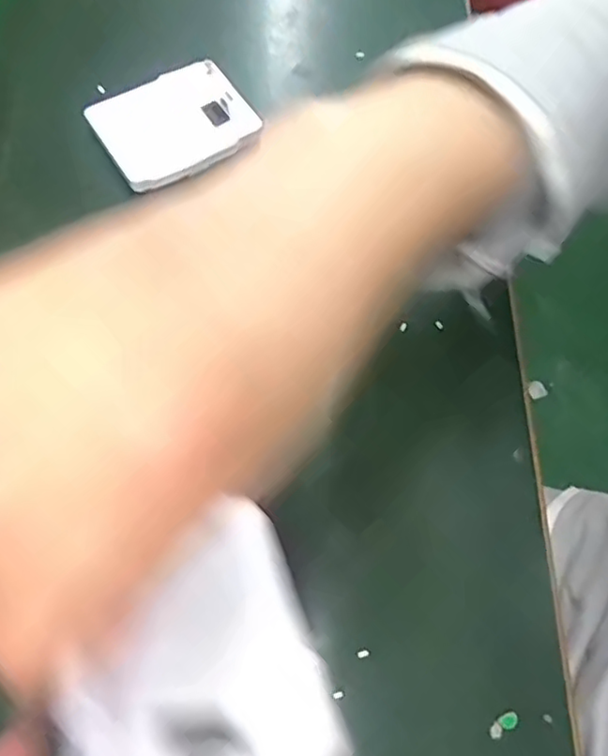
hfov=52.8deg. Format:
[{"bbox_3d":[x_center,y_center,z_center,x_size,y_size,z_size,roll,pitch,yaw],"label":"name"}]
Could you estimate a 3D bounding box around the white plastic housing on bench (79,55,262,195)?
[{"bbox_3d":[-0.081,-0.159,0.380,0.092,0.013,0.071,-34,72,-16],"label":"white plastic housing on bench"}]

